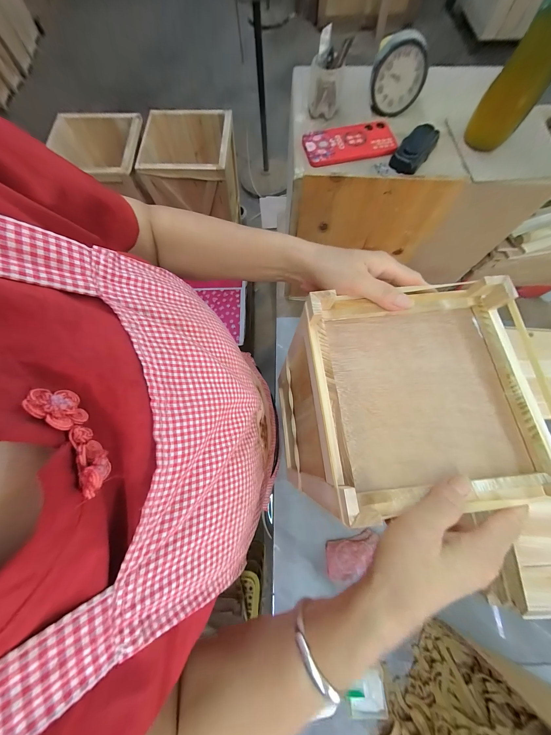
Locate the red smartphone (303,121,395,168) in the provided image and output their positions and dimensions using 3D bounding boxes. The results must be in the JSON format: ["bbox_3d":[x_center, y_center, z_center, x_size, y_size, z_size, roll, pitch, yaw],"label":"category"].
[{"bbox_3d":[0.135,-0.411,0.442,0.161,0.017,0.074,-10,73,-2],"label":"red smartphone"}]

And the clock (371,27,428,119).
[{"bbox_3d":[0.223,-0.529,0.438,0.093,0.087,0.049,15,73,6],"label":"clock"}]

